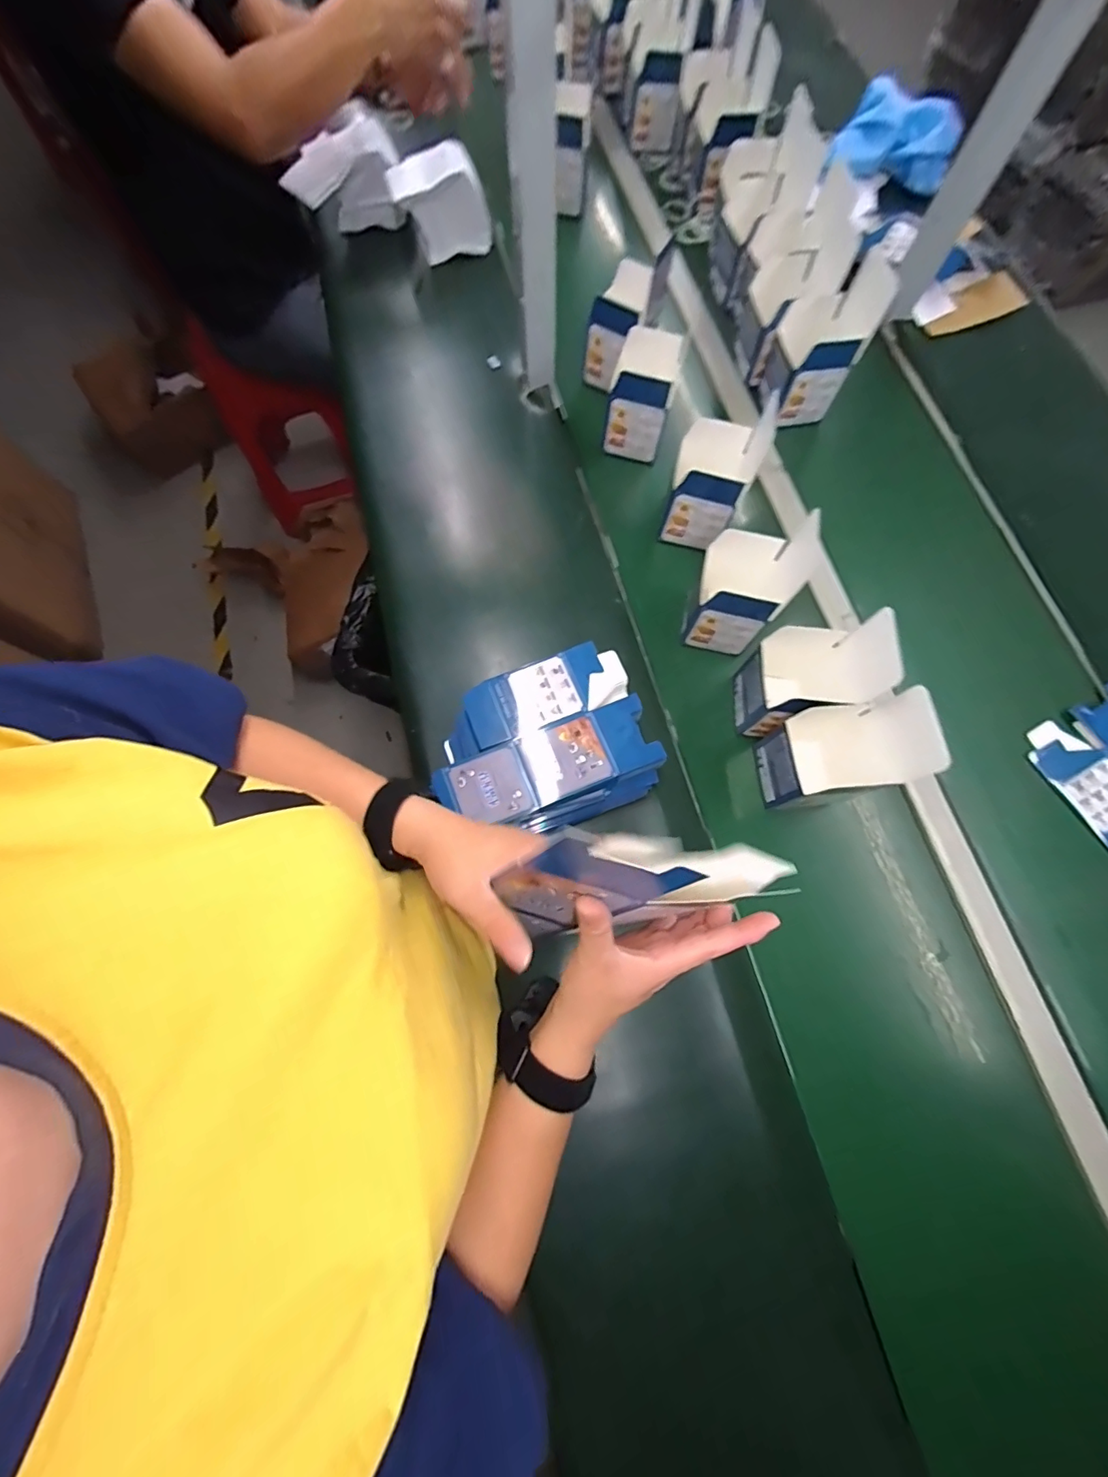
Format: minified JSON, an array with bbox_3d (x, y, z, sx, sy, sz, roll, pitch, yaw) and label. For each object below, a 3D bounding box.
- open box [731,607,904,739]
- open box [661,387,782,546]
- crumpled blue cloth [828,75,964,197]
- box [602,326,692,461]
[{"bbox_3d":[0.278,-0.064,0.566,0.111,0.165,0.095,5,69,3],"label":"open box"},{"bbox_3d":[0.200,-0.325,0.652,0.095,0.126,0.103,18,70,8],"label":"open box"},{"bbox_3d":[0.554,-0.978,0.832,0.195,0.097,0.060,4,69,2],"label":"crumpled blue cloth"},{"bbox_3d":[0.121,-0.471,0.703,0.086,0.121,0.093,12,69,5],"label":"box"}]

